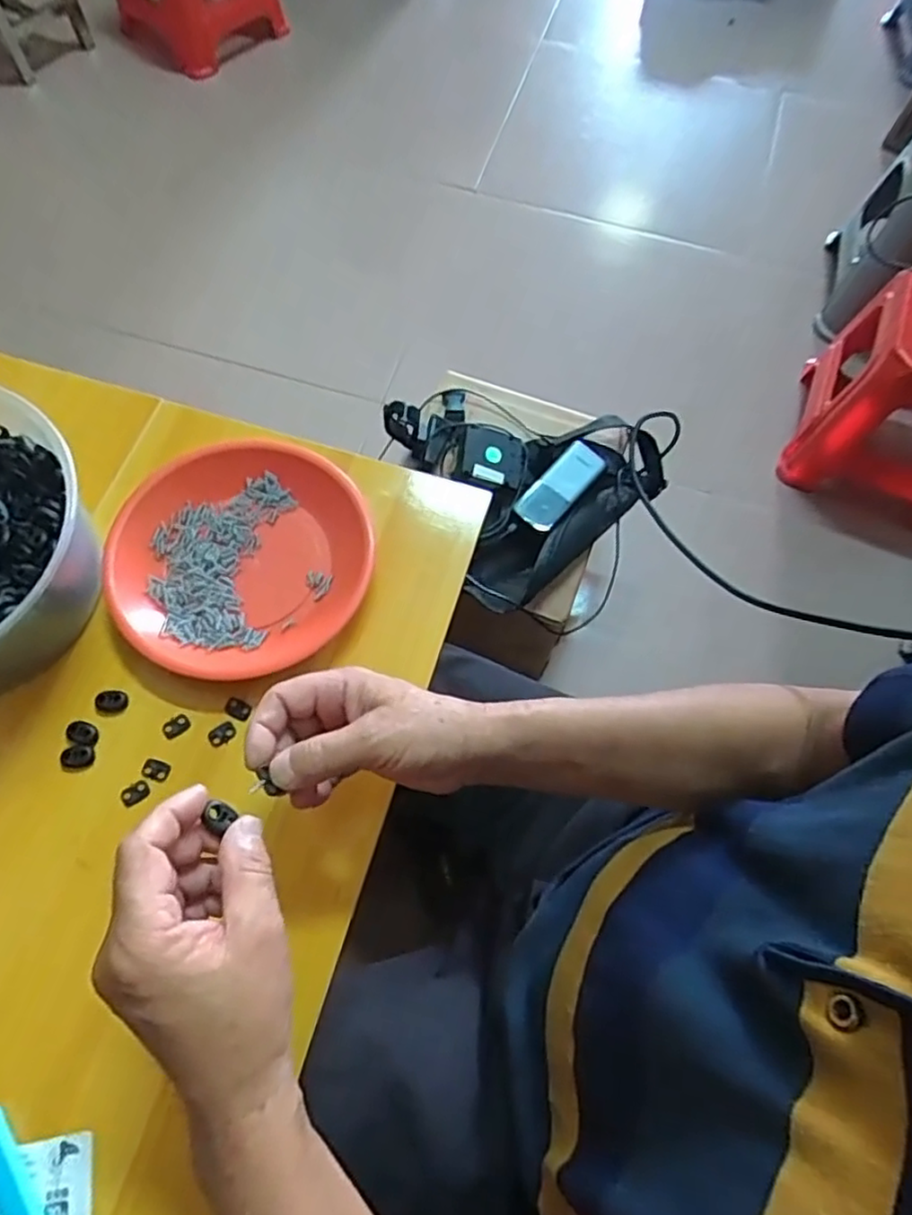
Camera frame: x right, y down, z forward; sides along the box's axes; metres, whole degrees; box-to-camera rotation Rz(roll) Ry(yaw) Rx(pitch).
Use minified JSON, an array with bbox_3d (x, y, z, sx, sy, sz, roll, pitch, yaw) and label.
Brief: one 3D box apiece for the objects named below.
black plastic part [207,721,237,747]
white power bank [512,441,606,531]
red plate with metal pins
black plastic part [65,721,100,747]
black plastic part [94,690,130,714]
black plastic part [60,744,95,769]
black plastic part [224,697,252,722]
[{"bbox_3d":[-0.165,0.089,0.471,0.019,0.004,0.013,-34,72,-16],"label":"black plastic part"},{"bbox_3d":[0.131,-0.152,0.830,0.052,0.014,0.136,39,70,13],"label":"white power bank"},{"bbox_3d":[-0.162,-0.038,0.511,0.184,0.030,0.184,1,67,-2],"label":"red plate with metal pins"},{"bbox_3d":[-0.259,0.087,0.465,0.023,0.004,0.015,12,67,3],"label":"black plastic part"},{"bbox_3d":[-0.244,0.066,0.475,0.023,0.004,0.016,3,67,-1],"label":"black plastic part"},{"bbox_3d":[-0.260,0.102,0.460,0.022,0.004,0.016,3,67,-1],"label":"black plastic part"},{"bbox_3d":[-0.156,0.073,0.479,0.018,0.005,0.012,23,68,7],"label":"black plastic part"}]

